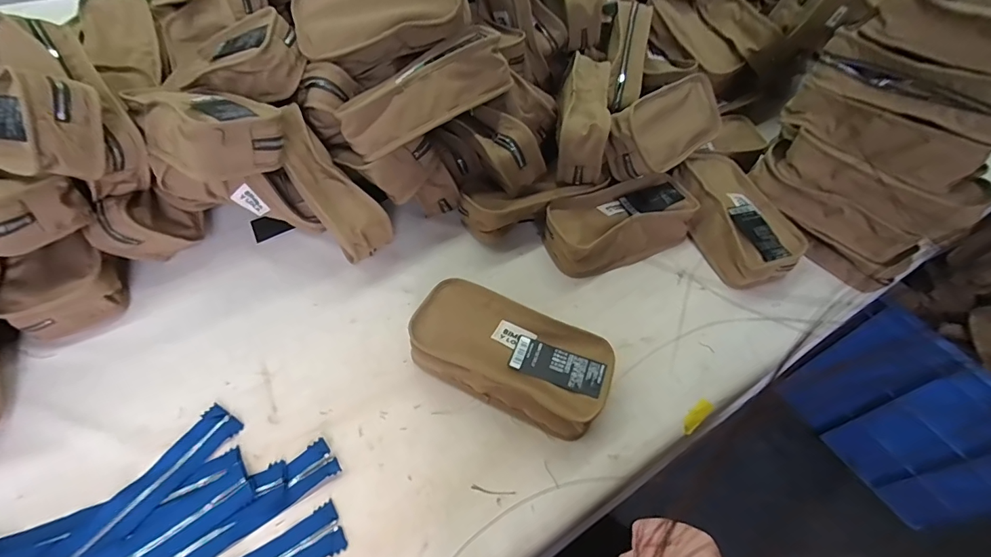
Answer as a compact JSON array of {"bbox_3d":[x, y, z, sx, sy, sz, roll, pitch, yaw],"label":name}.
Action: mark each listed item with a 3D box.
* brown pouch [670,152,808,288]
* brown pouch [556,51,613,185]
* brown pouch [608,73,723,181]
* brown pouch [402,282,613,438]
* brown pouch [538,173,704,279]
[{"bbox_3d":[0.296,-0.079,0.542,0.096,0.055,0.188,-13,55,-15],"label":"brown pouch"},{"bbox_3d":[0.113,-0.207,0.550,0.063,0.075,0.178,10,53,2],"label":"brown pouch"},{"bbox_3d":[0.222,-0.199,0.555,0.194,0.093,0.053,-36,22,-29],"label":"brown pouch"},{"bbox_3d":[0.013,0.073,0.412,0.186,0.049,0.090,23,54,12],"label":"brown pouch"},{"bbox_3d":[0.156,-0.068,0.531,0.187,0.052,0.091,-17,56,-18],"label":"brown pouch"}]

